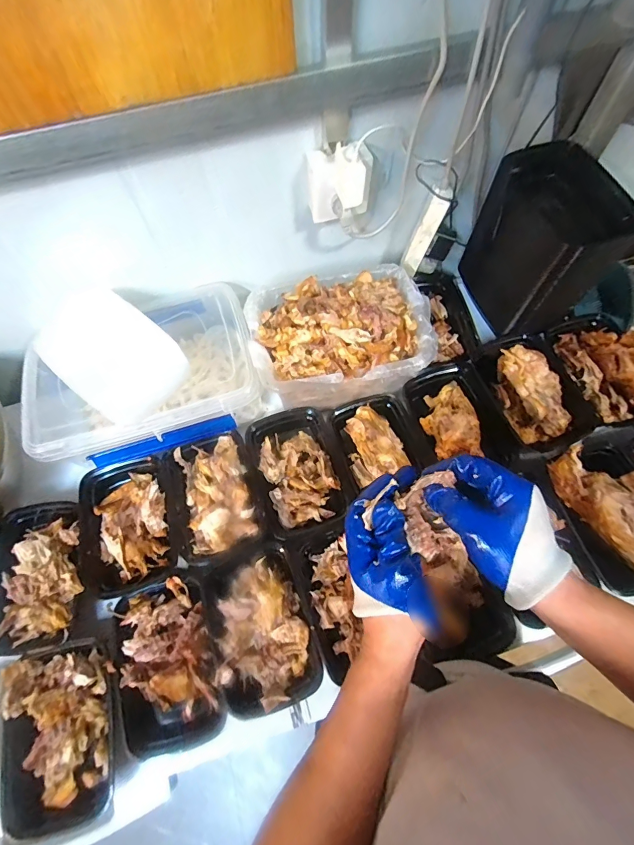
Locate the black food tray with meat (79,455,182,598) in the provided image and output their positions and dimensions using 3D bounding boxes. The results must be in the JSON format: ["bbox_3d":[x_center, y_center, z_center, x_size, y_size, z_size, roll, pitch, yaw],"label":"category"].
[{"bbox_3d":[-0.301,0.161,0.624,0.139,0.055,0.193,-18,68,-5],"label":"black food tray with meat"}]

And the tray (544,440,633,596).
[{"bbox_3d":[0.442,0.131,0.568,0.141,0.070,0.203,-19,68,-6],"label":"tray"}]

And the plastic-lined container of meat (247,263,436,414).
[{"bbox_3d":[0.038,-0.136,0.644,0.274,0.151,0.199,-10,67,-2],"label":"plastic-lined container of meat"}]

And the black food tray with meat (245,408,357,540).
[{"bbox_3d":[-0.035,0.078,0.655,0.136,0.052,0.199,-19,68,-6],"label":"black food tray with meat"}]

